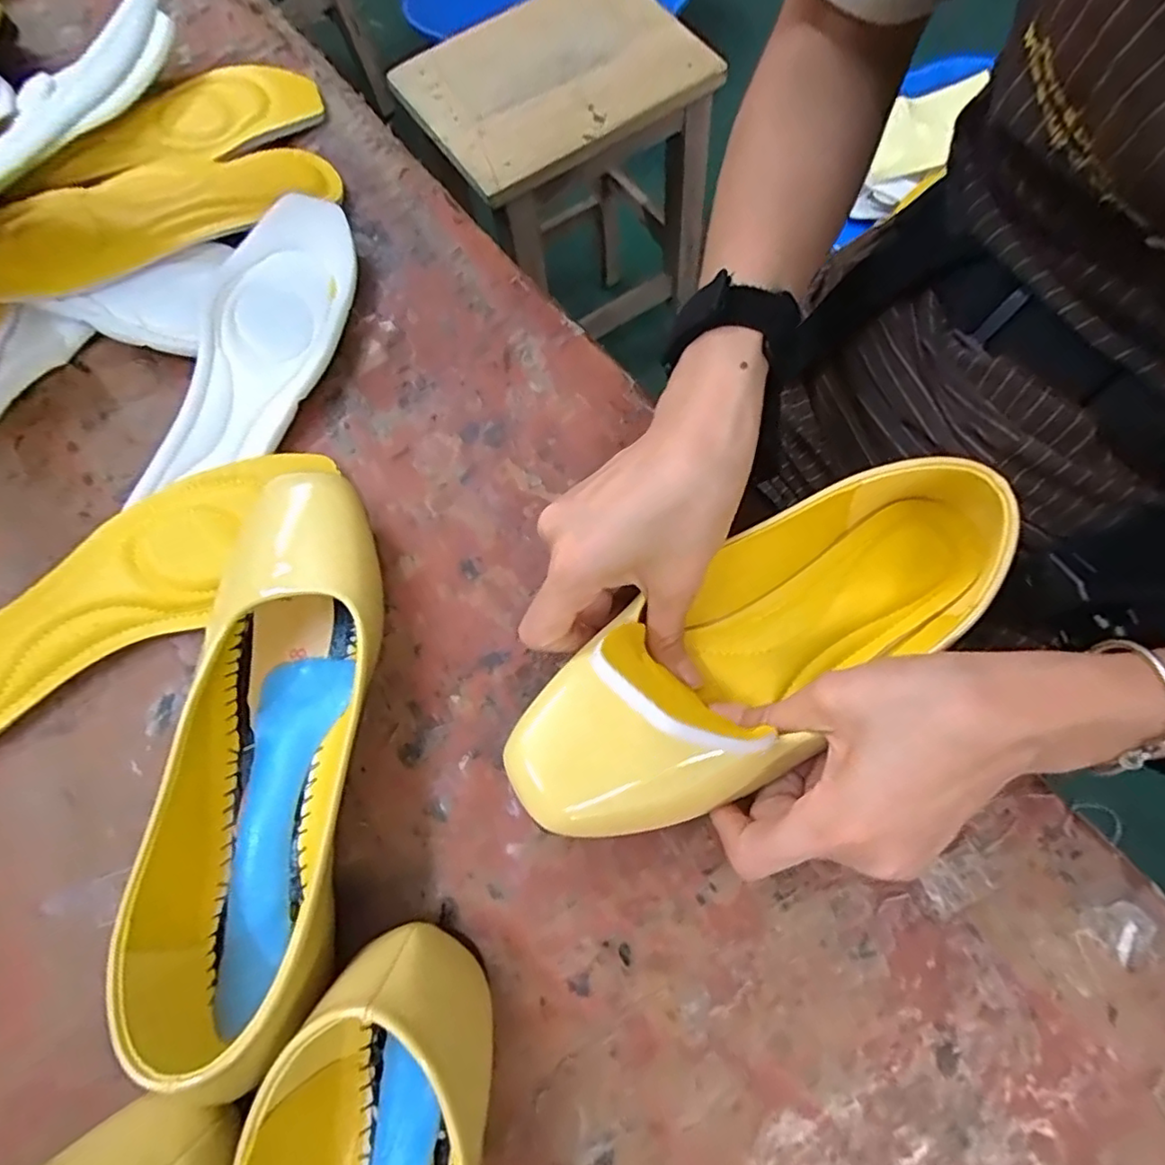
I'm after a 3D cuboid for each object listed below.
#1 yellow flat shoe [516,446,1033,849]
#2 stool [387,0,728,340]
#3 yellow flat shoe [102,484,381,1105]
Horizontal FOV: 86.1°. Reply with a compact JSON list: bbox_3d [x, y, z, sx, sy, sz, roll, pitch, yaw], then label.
[{"bbox_3d":[0.085,0.022,0.270,0.250,0.060,0.085,-32,74,-11],"label":"yellow flat shoe"},{"bbox_3d":[-0.025,-0.533,0.870,0.314,0.380,0.229,-32,73,-8],"label":"stool"},{"bbox_3d":[-0.143,0.062,0.271,0.096,0.064,0.248,5,72,3],"label":"yellow flat shoe"}]

